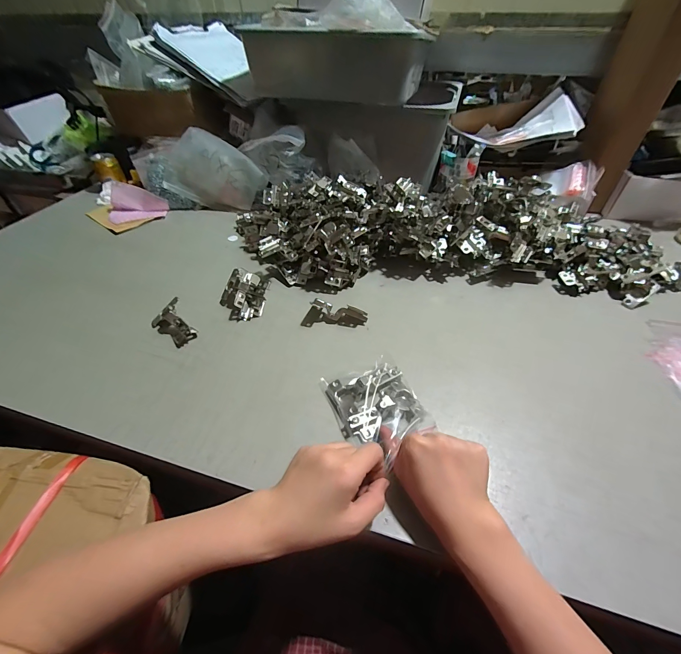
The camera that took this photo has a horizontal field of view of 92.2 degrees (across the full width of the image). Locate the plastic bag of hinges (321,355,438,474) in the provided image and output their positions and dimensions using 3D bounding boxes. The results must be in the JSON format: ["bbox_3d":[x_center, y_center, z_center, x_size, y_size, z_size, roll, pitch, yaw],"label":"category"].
[{"bbox_3d":[0.052,0.103,0.423,0.109,0.034,0.138,-17,47,-15],"label":"plastic bag of hinges"}]

